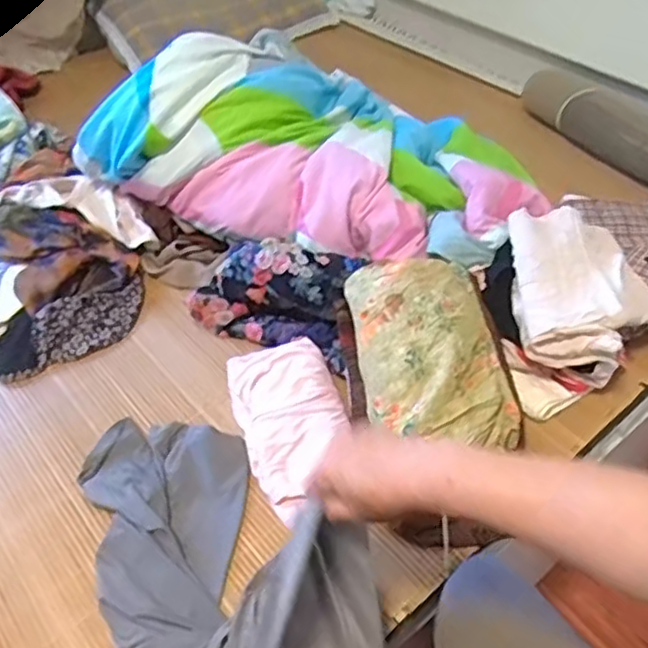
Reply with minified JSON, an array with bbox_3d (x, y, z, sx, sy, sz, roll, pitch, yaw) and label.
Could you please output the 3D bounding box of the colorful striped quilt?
[{"bbox_3d":[0.001,-0.290,1.000,0.602,0.217,0.376,19,50,20],"label":"colorful striped quilt"}]

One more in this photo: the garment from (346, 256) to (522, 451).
[{"bbox_3d":[0.132,0.023,0.795,0.181,0.083,0.254,-6,46,-4],"label":"garment"}]

